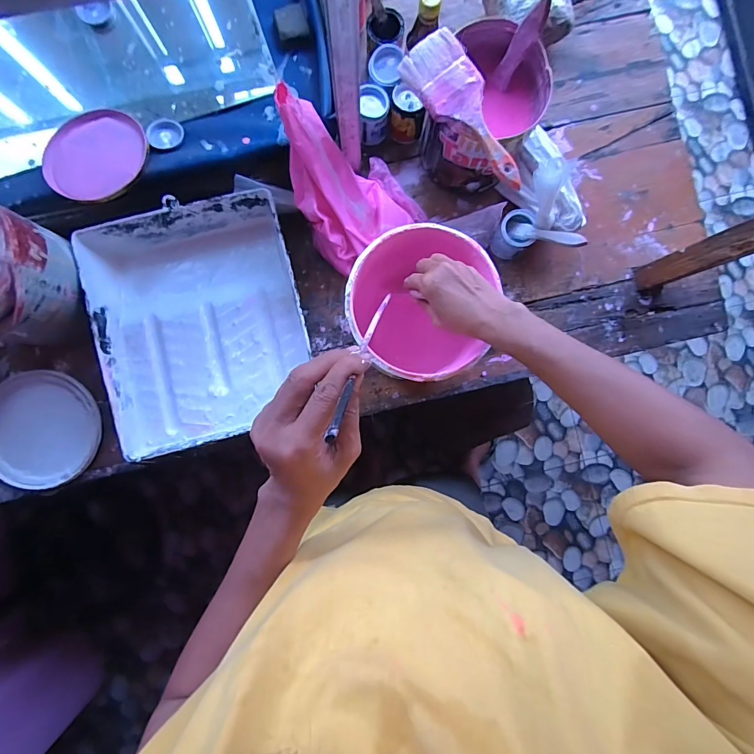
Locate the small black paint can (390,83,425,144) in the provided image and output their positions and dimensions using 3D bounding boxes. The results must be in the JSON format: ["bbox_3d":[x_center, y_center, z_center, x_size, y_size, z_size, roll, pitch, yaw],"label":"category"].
[{"bbox_3d":[0.047,-0.404,0.595,0.051,0.078,0.046,6,89,0],"label":"small black paint can"}]

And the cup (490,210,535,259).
[{"bbox_3d":[0.214,-0.222,0.598,0.054,0.060,0.058,7,89,0],"label":"cup"}]

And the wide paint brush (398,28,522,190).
[{"bbox_3d":[0.112,-0.317,0.461,0.070,0.022,0.199,-36,89,-1],"label":"wide paint brush"}]

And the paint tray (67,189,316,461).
[{"bbox_3d":[-0.255,-0.077,0.570,0.285,0.069,0.335,-15,89,-1],"label":"paint tray"}]

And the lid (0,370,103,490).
[{"bbox_3d":[-0.518,0.083,0.585,0.166,0.018,0.178,0,89,-1],"label":"lid"}]

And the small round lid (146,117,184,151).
[{"bbox_3d":[-0.312,-0.361,0.563,0.048,0.007,0.057,-4,75,-14],"label":"small round lid"}]

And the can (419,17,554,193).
[{"bbox_3d":[0.141,-0.360,0.548,0.140,0.151,0.152,34,89,0],"label":"can"}]

